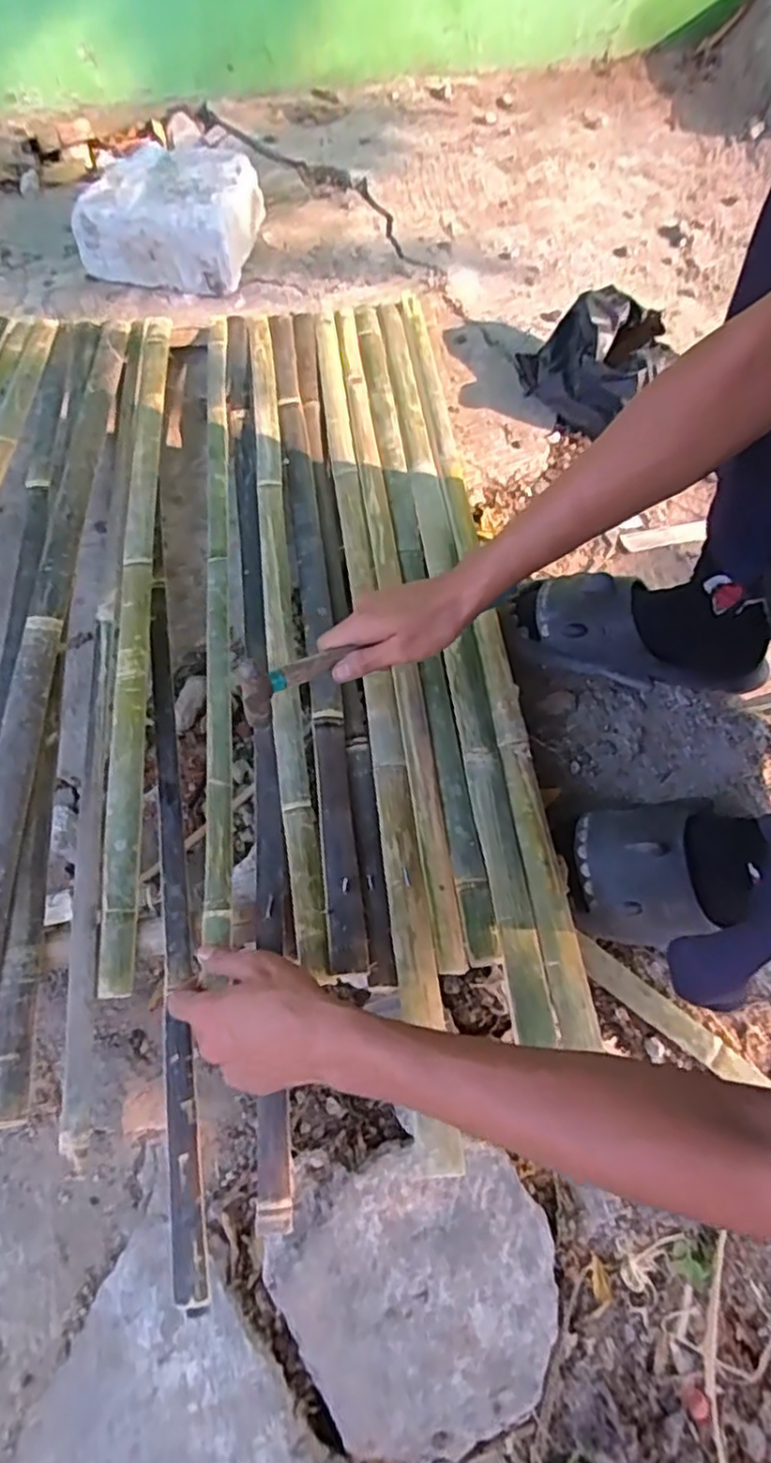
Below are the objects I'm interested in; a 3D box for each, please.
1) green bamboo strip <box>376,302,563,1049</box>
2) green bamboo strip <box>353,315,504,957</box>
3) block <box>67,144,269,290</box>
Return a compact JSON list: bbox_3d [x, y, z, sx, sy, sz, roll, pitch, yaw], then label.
[{"bbox_3d":[0.066,-0.171,0.740,0.037,0.024,0.919,-5,66,-6],"label":"green bamboo strip"},{"bbox_3d":[0.029,-0.200,0.752,0.030,0.027,0.862,-6,66,-4],"label":"green bamboo strip"},{"bbox_3d":[-0.310,-0.750,0.993,0.230,0.105,0.189,13,67,6],"label":"block"}]

